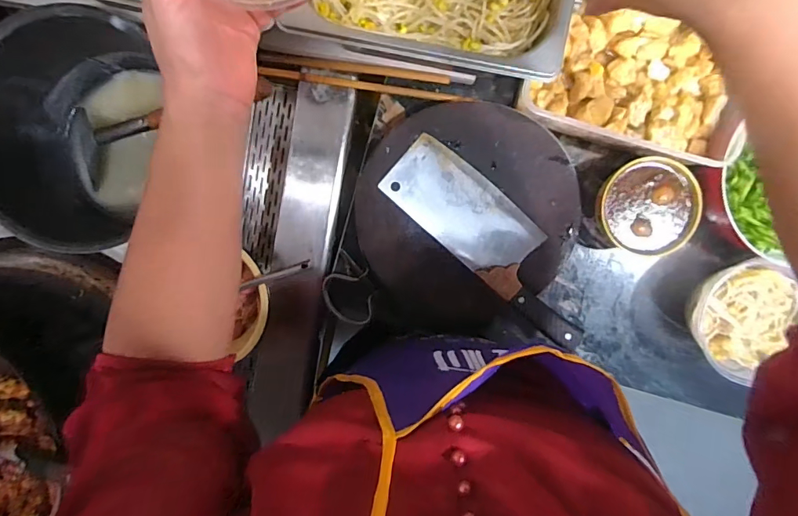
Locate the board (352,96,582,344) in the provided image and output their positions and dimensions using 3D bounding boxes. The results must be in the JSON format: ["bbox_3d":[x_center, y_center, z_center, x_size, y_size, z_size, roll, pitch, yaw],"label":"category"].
[{"bbox_3d":[0.076,-0.048,0.519,0.244,0.051,0.253,0,96,0],"label":"board"}]

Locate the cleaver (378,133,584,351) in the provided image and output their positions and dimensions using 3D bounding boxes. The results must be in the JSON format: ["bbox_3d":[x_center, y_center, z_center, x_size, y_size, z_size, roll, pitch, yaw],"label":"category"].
[{"bbox_3d":[0.108,-0.020,0.502,0.274,0.022,0.083,41,94,-4],"label":"cleaver"}]

